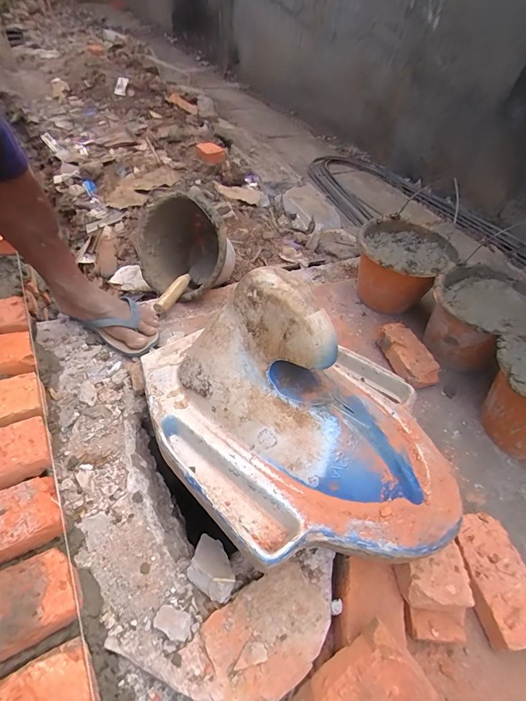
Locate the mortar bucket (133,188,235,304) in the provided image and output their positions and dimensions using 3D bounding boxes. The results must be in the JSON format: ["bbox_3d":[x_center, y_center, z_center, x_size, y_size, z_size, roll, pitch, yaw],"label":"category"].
[{"bbox_3d":[-0.171,-0.255,0.932,0.236,0.203,0.252,1,92,20],"label":"mortar bucket"}]

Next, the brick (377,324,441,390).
[{"bbox_3d":[0.327,0.010,0.777,0.089,0.054,0.160,-8,50,-13],"label":"brick"}]

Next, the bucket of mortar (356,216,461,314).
[{"bbox_3d":[0.349,-0.192,0.919,0.265,0.214,0.230,-28,57,-27],"label":"bucket of mortar"}]

